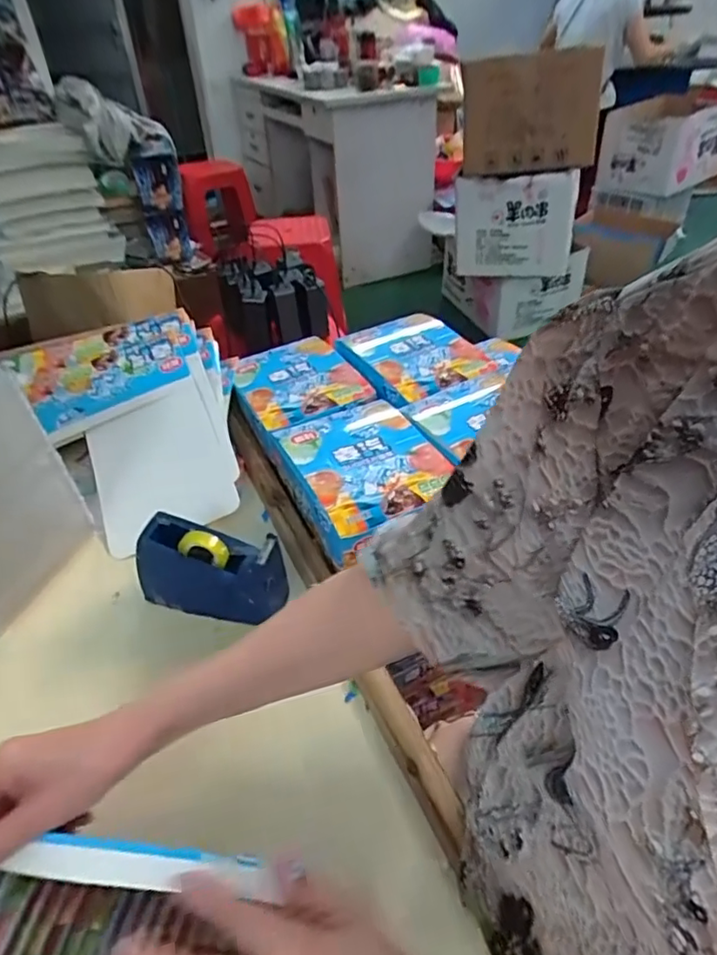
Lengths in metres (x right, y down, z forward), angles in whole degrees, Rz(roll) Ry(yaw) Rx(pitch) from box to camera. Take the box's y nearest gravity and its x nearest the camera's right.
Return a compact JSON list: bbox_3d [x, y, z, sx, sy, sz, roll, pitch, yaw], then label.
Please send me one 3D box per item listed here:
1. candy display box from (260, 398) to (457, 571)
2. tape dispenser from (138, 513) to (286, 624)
[{"bbox_3d":[0.002,-0.011,0.662,0.155,0.059,0.220,-20,43,-18],"label":"candy display box"},{"bbox_3d":[-0.138,0.094,0.553,0.141,0.096,0.046,8,39,10],"label":"tape dispenser"}]

